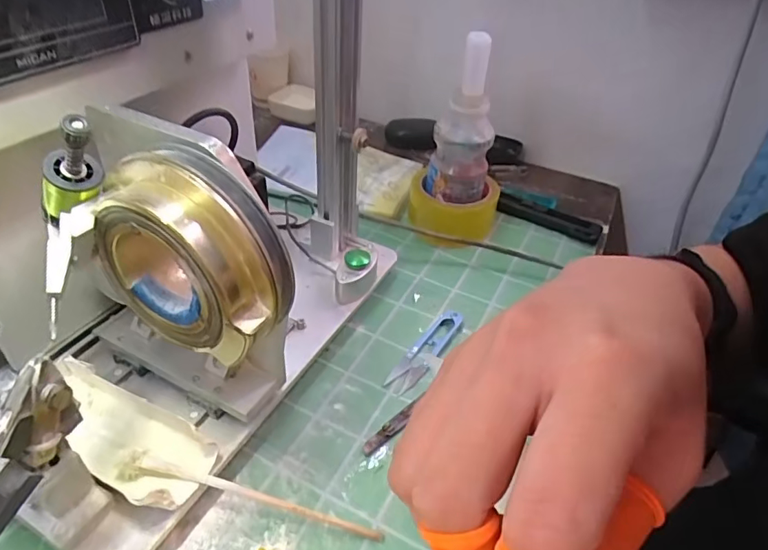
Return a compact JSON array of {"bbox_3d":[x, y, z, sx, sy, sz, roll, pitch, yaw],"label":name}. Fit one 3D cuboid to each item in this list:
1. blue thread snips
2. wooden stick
[{"bbox_3d":[0.036,0.061,0.435,0.026,0.009,0.095,29,45,26],"label":"blue thread snips"},{"bbox_3d":[-0.076,0.139,0.318,0.155,0.010,0.007,18,40,-2],"label":"wooden stick"}]

